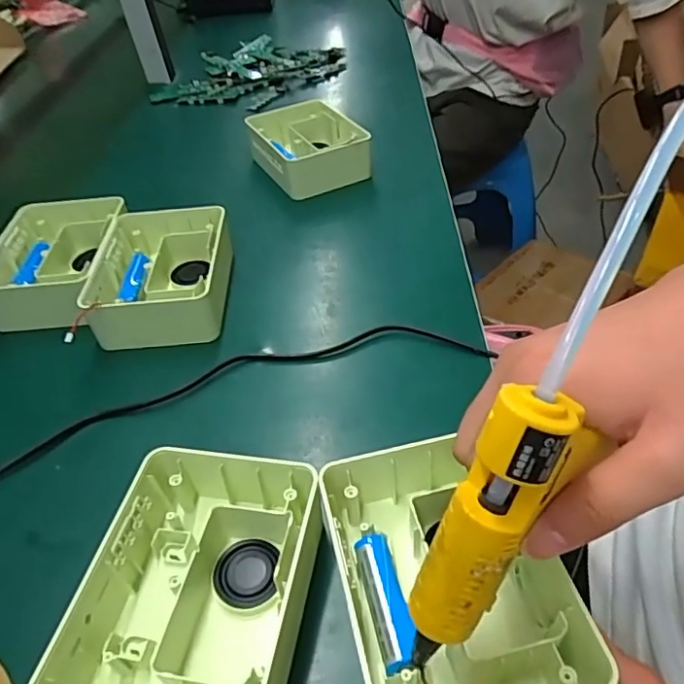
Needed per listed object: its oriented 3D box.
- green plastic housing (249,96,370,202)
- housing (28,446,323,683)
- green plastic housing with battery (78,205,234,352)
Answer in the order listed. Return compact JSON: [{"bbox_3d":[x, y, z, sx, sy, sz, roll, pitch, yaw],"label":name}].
[{"bbox_3d":[-0.040,-0.228,0.679,0.105,0.055,0.138,-21,45,-16],"label":"green plastic housing"},{"bbox_3d":[-0.072,0.129,0.301,0.110,0.047,0.143,4,44,10],"label":"housing"},{"bbox_3d":[-0.157,-0.061,0.510,0.114,0.045,0.146,-5,43,0],"label":"green plastic housing with battery"}]

